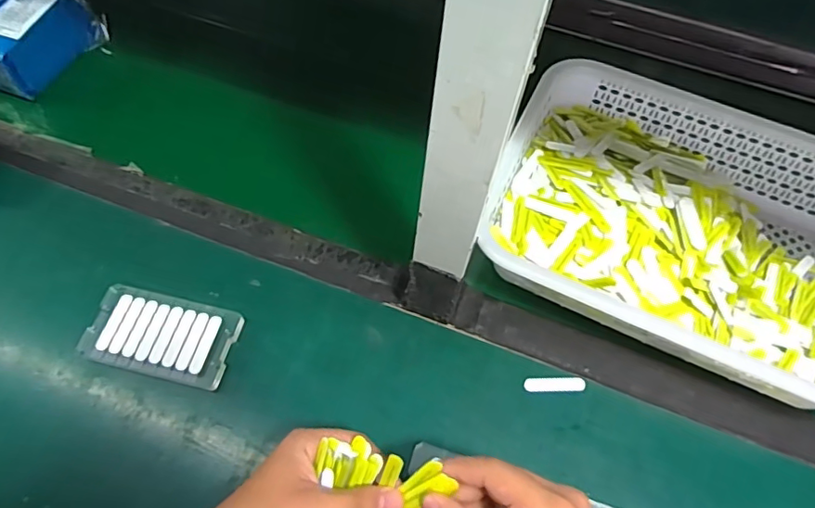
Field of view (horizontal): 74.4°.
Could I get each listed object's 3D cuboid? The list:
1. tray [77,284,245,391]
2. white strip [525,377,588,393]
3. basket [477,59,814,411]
[{"bbox_3d":[-0.211,0.070,0.463,0.122,0.012,0.070,13,61,4],"label":"tray"},{"bbox_3d":[0.126,0.111,0.458,0.051,0.004,0.013,0,61,-3],"label":"white strip"},{"bbox_3d":[0.260,-0.025,0.499,0.346,0.080,0.250,24,62,10],"label":"basket"}]

